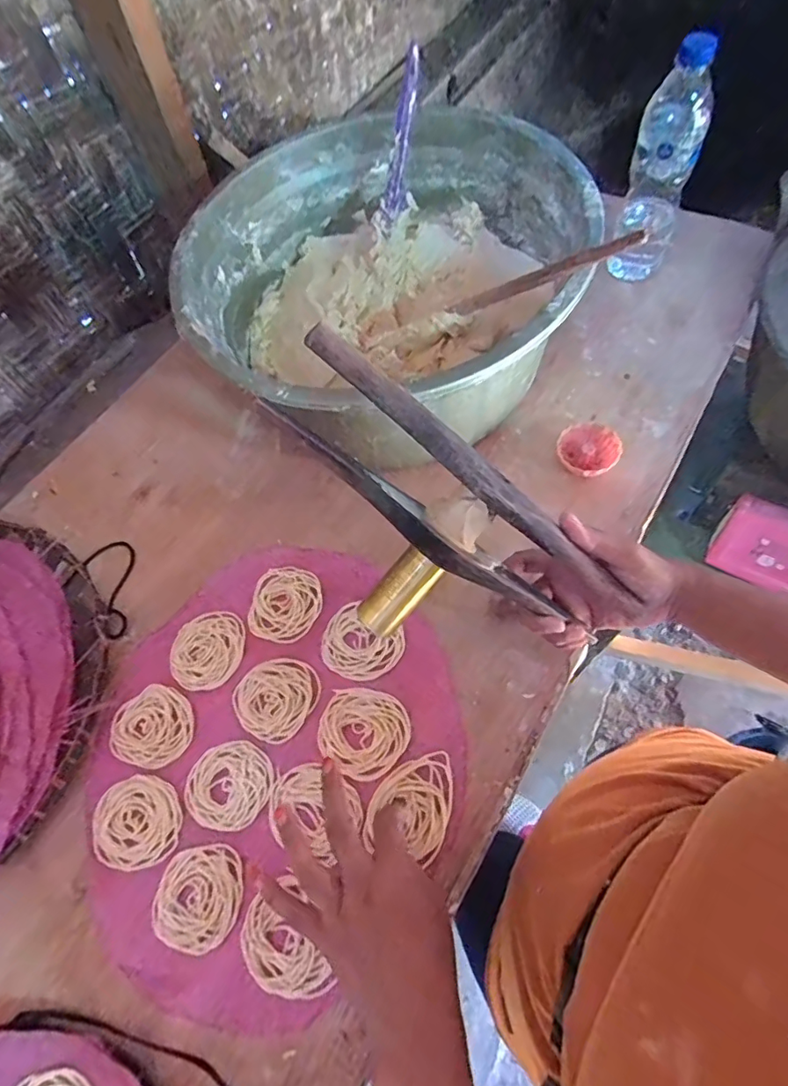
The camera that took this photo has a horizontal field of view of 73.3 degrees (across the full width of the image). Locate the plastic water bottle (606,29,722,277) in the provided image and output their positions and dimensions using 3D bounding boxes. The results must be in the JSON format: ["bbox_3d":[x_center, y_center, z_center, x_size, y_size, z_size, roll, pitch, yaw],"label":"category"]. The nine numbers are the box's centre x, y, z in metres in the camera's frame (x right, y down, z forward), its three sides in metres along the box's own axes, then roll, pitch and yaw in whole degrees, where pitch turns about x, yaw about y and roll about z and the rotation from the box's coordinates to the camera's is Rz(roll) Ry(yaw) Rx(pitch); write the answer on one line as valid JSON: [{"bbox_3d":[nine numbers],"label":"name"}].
[{"bbox_3d":[0.290,-0.404,0.574,0.068,0.214,0.056,22,67,16],"label":"plastic water bottle"}]

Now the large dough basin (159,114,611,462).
[{"bbox_3d":[-0.013,-0.270,0.562,0.390,0.159,0.402,-3,62,6],"label":"large dough basin"}]

